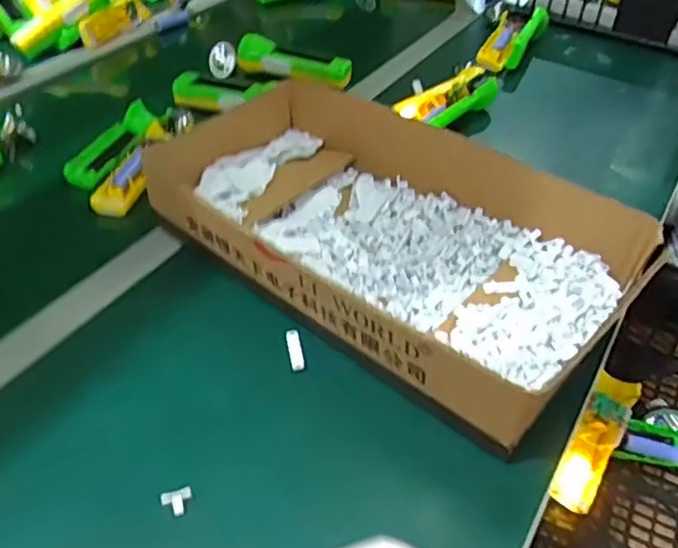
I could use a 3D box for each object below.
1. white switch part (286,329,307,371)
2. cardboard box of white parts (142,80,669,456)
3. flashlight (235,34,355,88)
[{"bbox_3d":[-0.036,0.064,0.527,0.012,0.010,0.037,-8,42,-10],"label":"white switch part"},{"bbox_3d":[0.035,-0.041,0.582,0.428,0.091,0.232,30,49,29],"label":"cardboard box of white parts"},{"bbox_3d":[-0.066,-0.306,0.915,0.173,0.039,0.036,18,44,18],"label":"flashlight"}]

